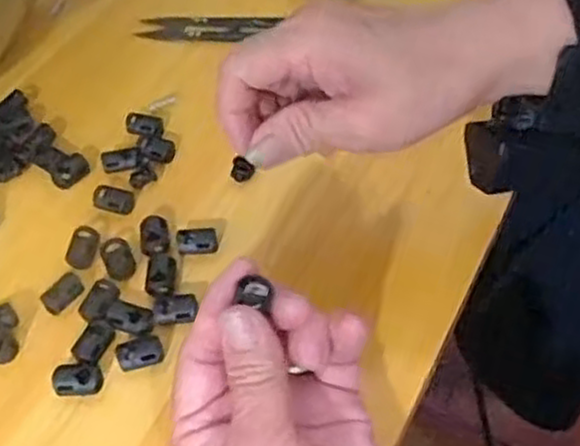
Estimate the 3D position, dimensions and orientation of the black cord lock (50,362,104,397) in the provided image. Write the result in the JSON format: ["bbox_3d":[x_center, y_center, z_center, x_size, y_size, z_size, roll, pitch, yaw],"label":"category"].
[{"bbox_3d":[-0.093,0.069,0.332,0.021,0.010,0.015,4,52,8],"label":"black cord lock"}]

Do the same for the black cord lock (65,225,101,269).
[{"bbox_3d":[-0.103,0.012,0.377,0.014,0.006,0.021,6,52,9],"label":"black cord lock"}]

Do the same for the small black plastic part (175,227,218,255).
[{"bbox_3d":[-0.047,0.009,0.377,0.020,0.009,0.012,-9,51,-3],"label":"small black plastic part"}]

